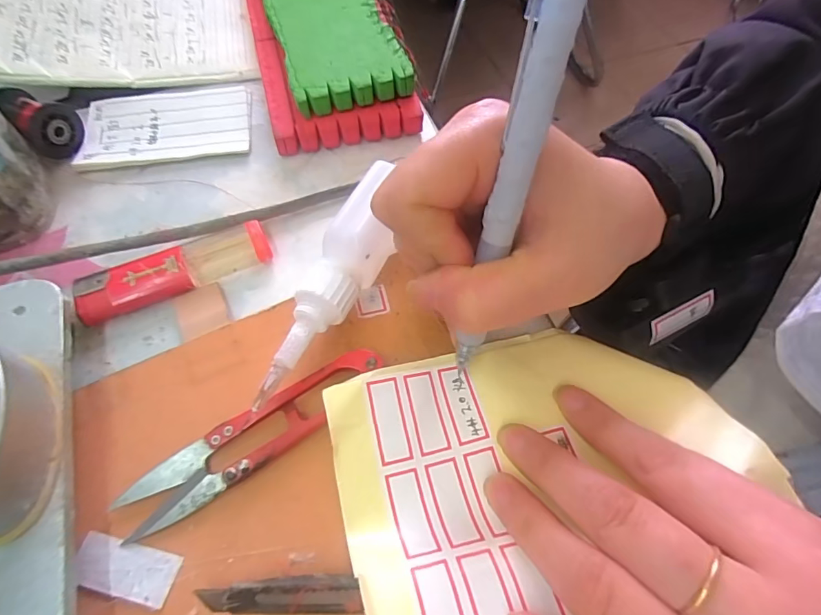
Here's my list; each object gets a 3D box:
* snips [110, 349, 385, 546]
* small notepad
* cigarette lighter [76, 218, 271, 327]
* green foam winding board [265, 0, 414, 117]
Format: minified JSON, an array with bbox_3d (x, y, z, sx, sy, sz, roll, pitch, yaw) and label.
[{"bbox_3d":[-0.055,0.046,0.171,0.100,0.008,0.022,-30,65,-17],"label":"snips"},{"bbox_3d":[-0.133,-0.100,0.254,0.087,0.004,0.053,-9,61,-7],"label":"small notepad"},{"bbox_3d":[-0.104,-0.017,0.207,0.080,0.010,0.022,-25,64,-15],"label":"cigarette lighter"},{"bbox_3d":[-0.075,-0.243,0.312,0.063,0.022,0.324,-15,62,-10],"label":"green foam winding board"}]

